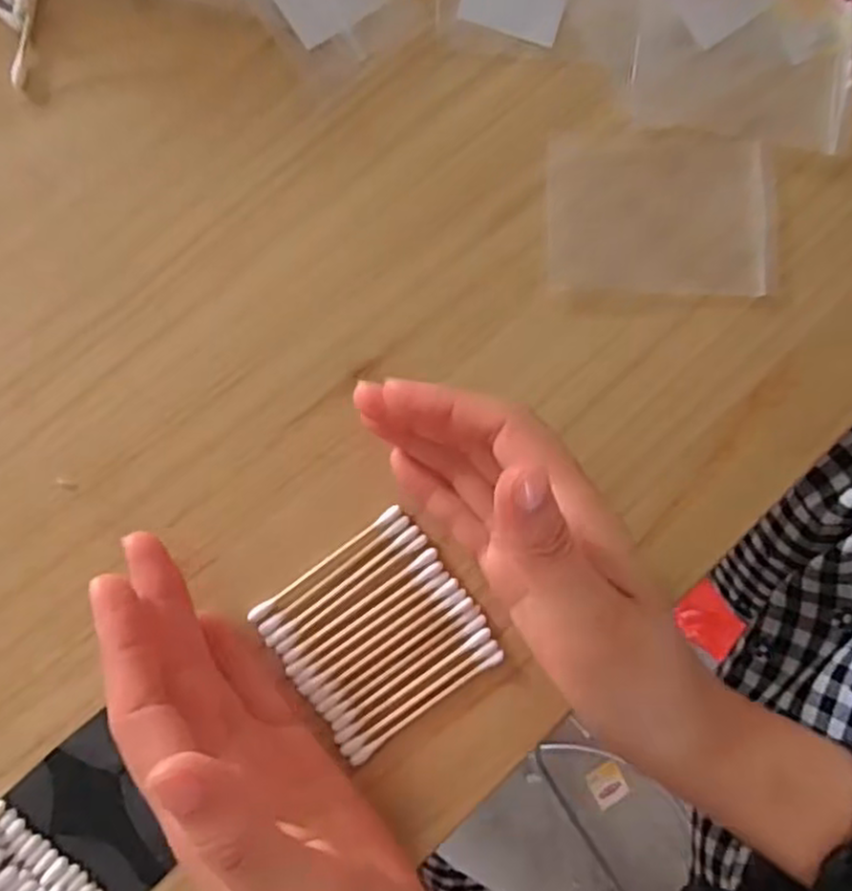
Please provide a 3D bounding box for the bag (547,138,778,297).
[{"bbox_3d":[0.099,-0.096,0.298,0.098,0.004,0.065,-1,85,-6],"label":"bag"}]

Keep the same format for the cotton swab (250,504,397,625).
[{"bbox_3d":[-0.037,0.044,0.270,0.068,0.004,0.005,-36,90,-7],"label":"cotton swab"}]

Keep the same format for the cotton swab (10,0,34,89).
[{"bbox_3d":[-0.149,-0.170,0.274,0.005,0.005,0.069,10,84,-5],"label":"cotton swab"}]

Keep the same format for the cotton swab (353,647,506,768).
[{"bbox_3d":[0.001,0.098,0.271,0.067,0.004,0.005,-33,89,-7],"label":"cotton swab"}]

